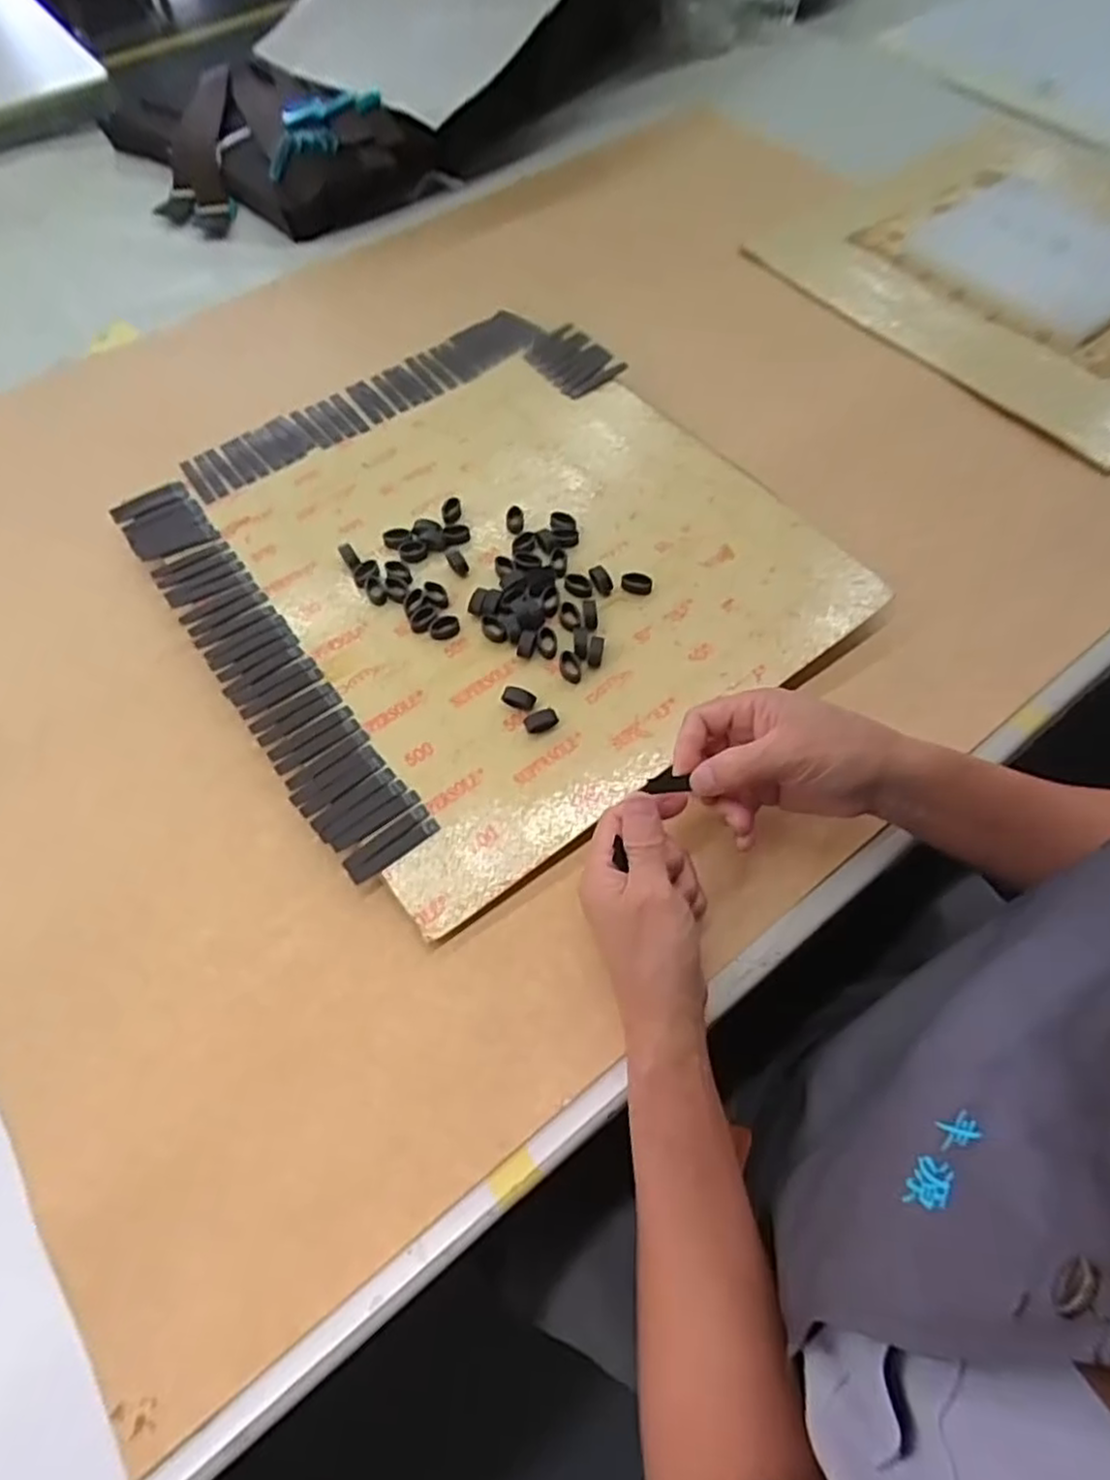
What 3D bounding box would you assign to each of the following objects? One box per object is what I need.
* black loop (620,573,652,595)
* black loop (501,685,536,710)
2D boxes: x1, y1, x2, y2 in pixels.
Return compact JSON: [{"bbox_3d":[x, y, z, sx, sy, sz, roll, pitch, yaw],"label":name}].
[{"bbox_3d":[0.060,-0.116,0.541,0.023,0.006,0.018,13,63,5],"label":"black loop"},{"bbox_3d":[-0.025,-0.028,0.493,0.023,0.012,0.010,15,64,6],"label":"black loop"}]

